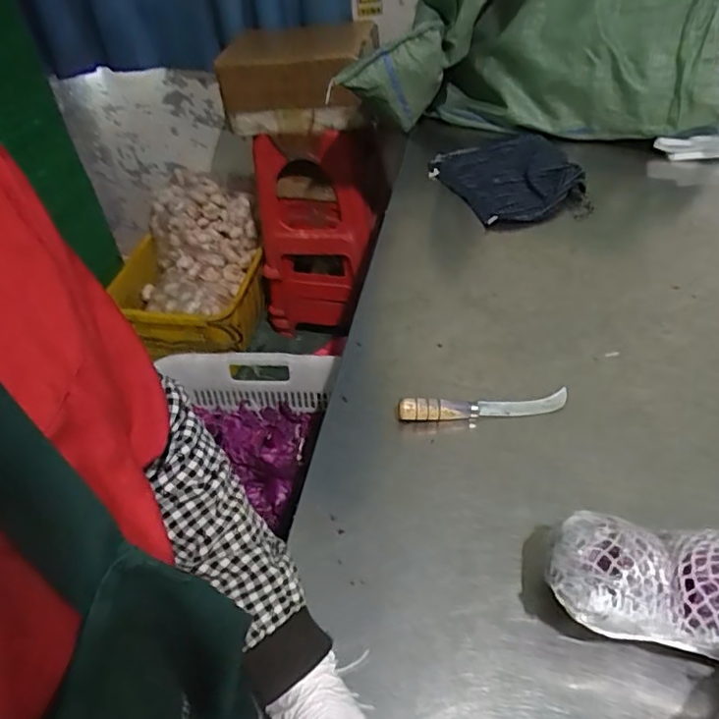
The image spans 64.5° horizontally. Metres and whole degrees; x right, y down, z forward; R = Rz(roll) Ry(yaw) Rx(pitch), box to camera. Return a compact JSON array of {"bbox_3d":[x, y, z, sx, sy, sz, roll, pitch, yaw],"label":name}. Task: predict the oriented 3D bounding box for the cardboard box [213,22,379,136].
[{"bbox_3d":[-0.160,-0.772,1.560,0.409,0.207,0.258,2,45,5],"label":"cardboard box"}]

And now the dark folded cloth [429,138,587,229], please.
[{"bbox_3d":[0.302,-0.355,1.125,0.267,0.052,0.290,-19,46,-14],"label":"dark folded cloth"}]

